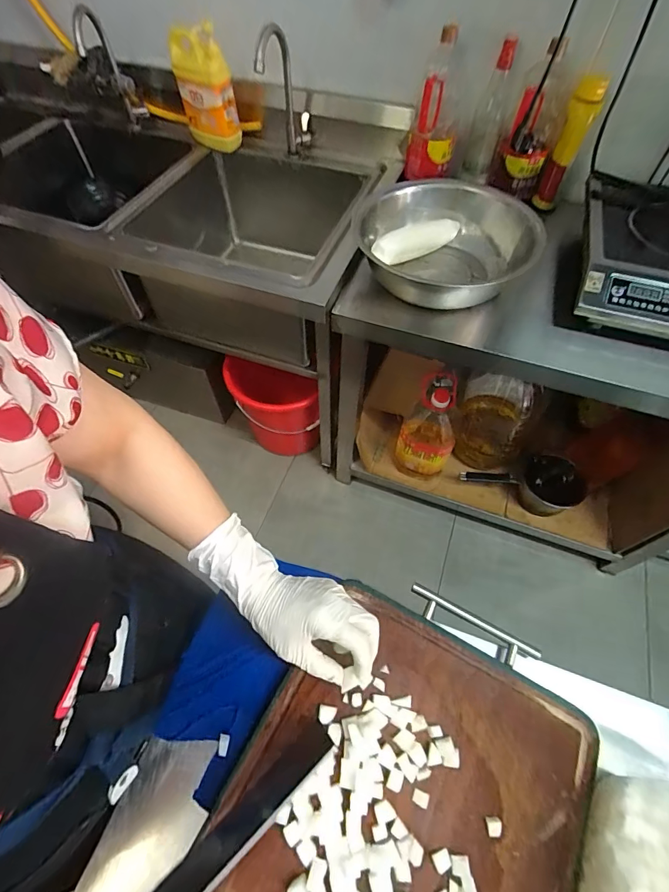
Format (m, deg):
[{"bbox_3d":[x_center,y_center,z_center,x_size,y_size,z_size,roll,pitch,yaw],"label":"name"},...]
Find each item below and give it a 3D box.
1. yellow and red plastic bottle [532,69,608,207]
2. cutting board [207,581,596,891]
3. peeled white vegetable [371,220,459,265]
[{"bbox_3d":[0.510,-0.653,0.902,0.053,0.251,0.066,28,61,16],"label":"yellow and red plastic bottle"},{"bbox_3d":[0.039,0.361,0.342,0.289,0.024,0.411,23,60,14],"label":"cutting board"},{"bbox_3d":[0.174,-0.440,0.870,0.214,0.050,0.046,-29,62,-18],"label":"peeled white vegetable"}]

